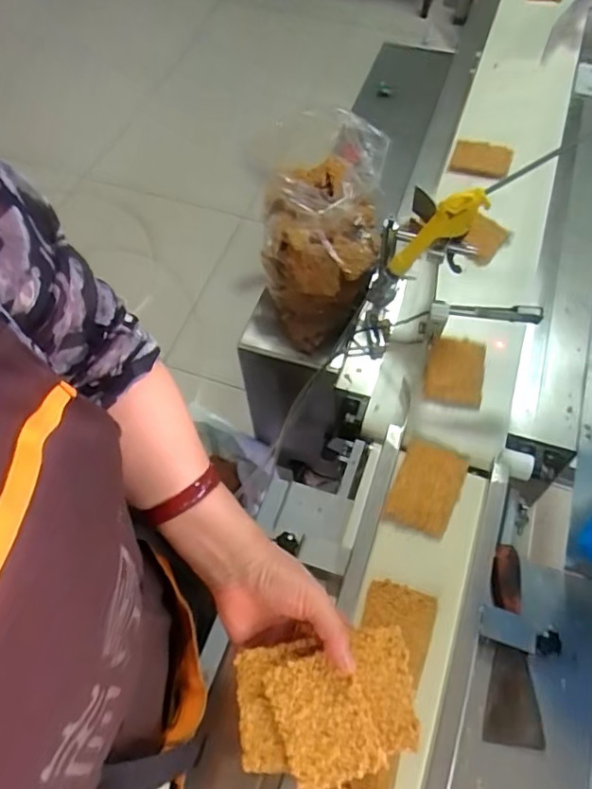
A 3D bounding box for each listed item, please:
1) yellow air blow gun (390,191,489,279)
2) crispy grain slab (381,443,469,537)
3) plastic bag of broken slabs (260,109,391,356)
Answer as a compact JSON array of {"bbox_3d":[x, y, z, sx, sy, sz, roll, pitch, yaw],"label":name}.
[{"bbox_3d":[0.164,-0.187,0.689,0.041,0.146,0.023,20,56,-24],"label":"yellow air blow gun"},{"bbox_3d":[0.145,0.102,0.642,0.069,0.011,0.102,21,63,12],"label":"crispy grain slab"},{"bbox_3d":[0.029,-0.217,0.813,0.167,0.320,0.153,17,22,10],"label":"plastic bag of broken slabs"}]

